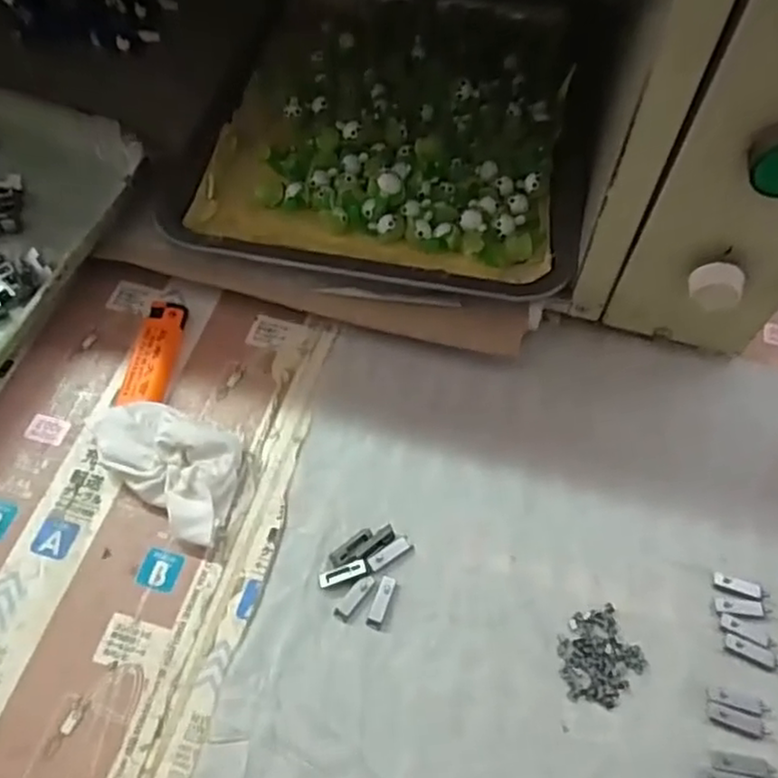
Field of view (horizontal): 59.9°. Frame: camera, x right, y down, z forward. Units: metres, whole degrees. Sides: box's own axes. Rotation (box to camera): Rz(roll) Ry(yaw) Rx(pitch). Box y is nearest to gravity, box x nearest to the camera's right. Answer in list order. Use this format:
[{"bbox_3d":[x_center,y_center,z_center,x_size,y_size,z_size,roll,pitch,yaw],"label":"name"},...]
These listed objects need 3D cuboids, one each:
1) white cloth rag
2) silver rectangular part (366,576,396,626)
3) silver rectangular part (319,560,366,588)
[{"bbox_3d":[-0.122,0.040,0.362,0.086,0.026,0.057,22,63,11],"label":"white cloth rag"},{"bbox_3d":[-0.004,0.106,0.337,0.008,0.004,0.024,19,63,9],"label":"silver rectangular part"},{"bbox_3d":[-0.023,0.094,0.341,0.024,0.005,0.008,-15,63,-9],"label":"silver rectangular part"}]

